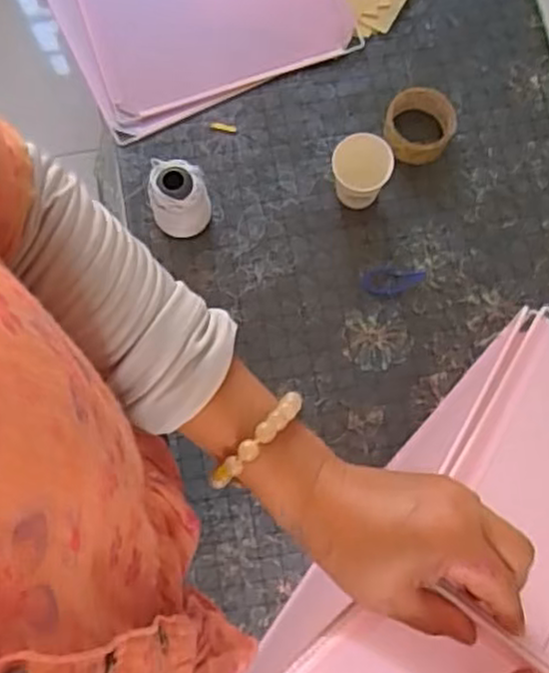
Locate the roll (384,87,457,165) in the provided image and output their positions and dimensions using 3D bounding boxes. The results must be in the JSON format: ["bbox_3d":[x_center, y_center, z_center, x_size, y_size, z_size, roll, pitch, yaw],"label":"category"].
[{"bbox_3d":[0.187,-0.270,0.926,0.087,0.039,0.096,11,77,3],"label":"roll"}]

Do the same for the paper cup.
[{"bbox_3d":[0.105,-0.201,0.885,0.071,0.096,0.066,6,76,2],"label":"paper cup"}]

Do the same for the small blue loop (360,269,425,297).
[{"bbox_3d":[0.151,-0.070,0.908,0.081,0.004,0.037,-4,76,-1],"label":"small blue loop"}]

